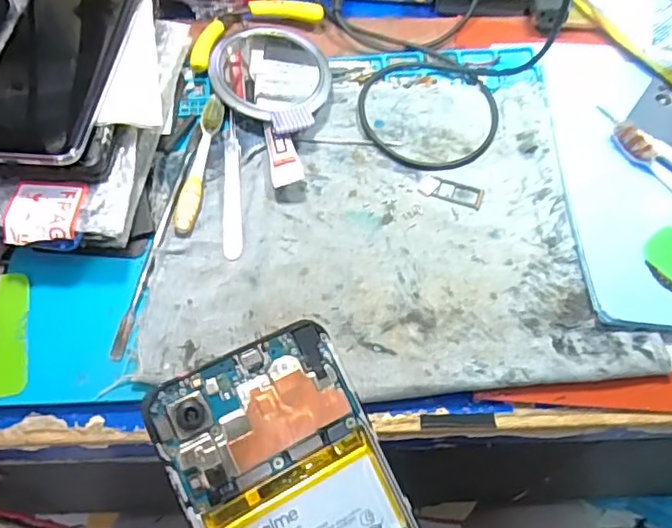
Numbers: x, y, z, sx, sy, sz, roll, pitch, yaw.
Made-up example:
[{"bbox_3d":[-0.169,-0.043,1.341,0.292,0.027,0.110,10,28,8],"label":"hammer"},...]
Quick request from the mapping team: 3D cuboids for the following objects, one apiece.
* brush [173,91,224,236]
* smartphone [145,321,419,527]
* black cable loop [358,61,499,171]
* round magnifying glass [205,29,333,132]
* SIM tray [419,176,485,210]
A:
[{"bbox_3d":[-0.086,-0.064,0.385,0.013,0.008,0.101,8,60,3],"label":"brush"},{"bbox_3d":[-0.002,0.101,0.206,0.068,0.004,0.155,-23,84,-22],"label":"smartphone"},{"bbox_3d":[0.063,-0.103,0.412,0.093,0.004,0.093,1,60,-1],"label":"black cable loop"},{"bbox_3d":[-0.045,-0.129,0.413,0.083,0.018,0.108,-3,64,-4],"label":"round magnifying glass"},{"bbox_3d":[0.074,-0.046,0.388,0.040,0.004,0.016,17,61,8],"label":"SIM tray"}]

